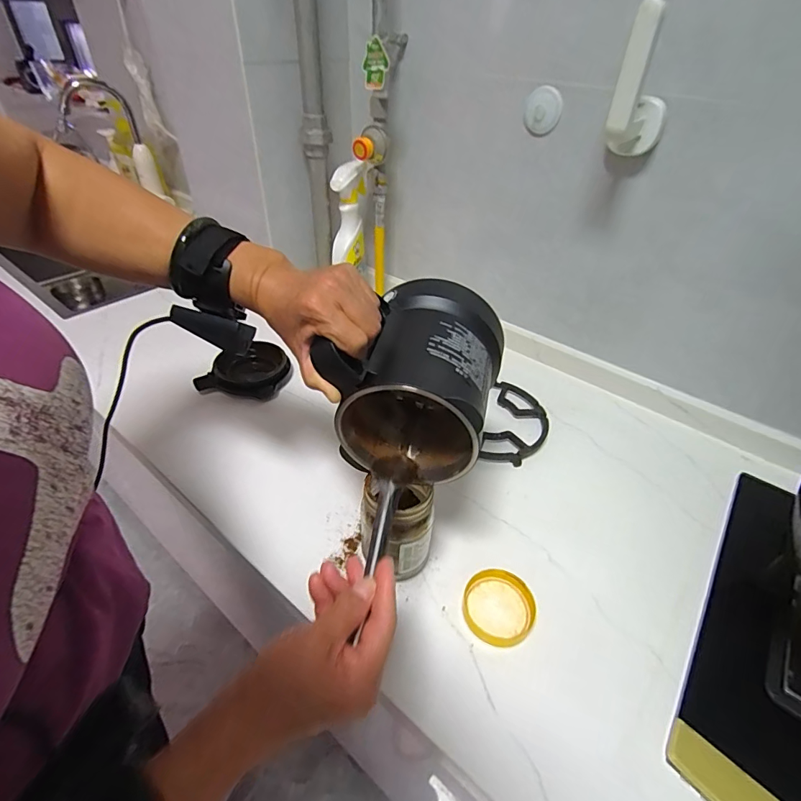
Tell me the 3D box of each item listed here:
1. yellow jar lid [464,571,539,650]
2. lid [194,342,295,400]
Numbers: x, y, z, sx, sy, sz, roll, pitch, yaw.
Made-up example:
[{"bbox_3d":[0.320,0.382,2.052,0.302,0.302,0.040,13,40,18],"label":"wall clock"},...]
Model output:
[{"bbox_3d":[0.101,0.213,0.454,0.071,0.019,0.070,2,41,-1],"label":"yellow jar lid"},{"bbox_3d":[-0.245,-0.050,0.718,0.135,0.039,0.121,9,41,7],"label":"lid"}]

